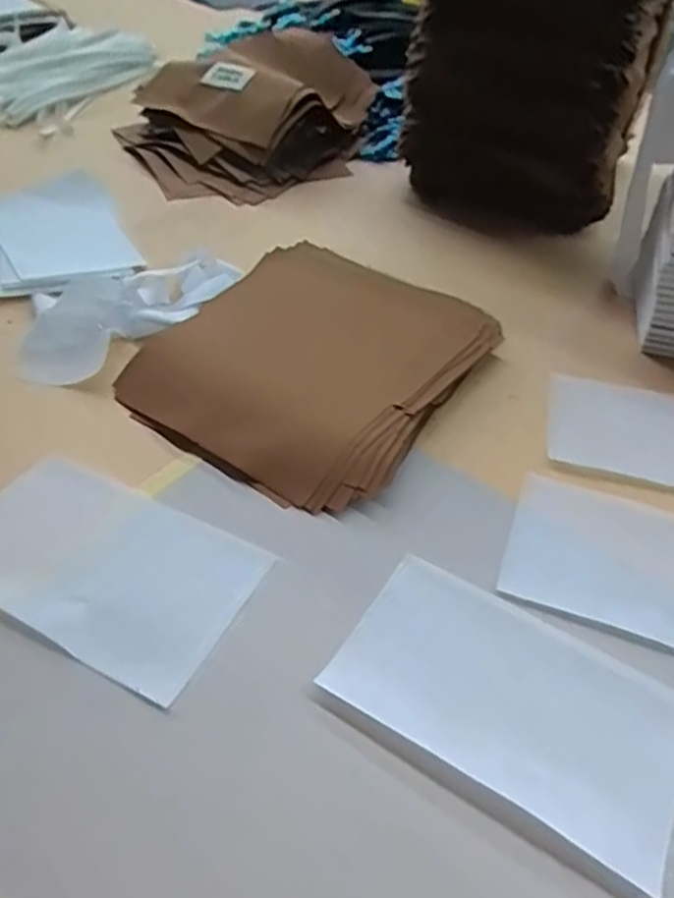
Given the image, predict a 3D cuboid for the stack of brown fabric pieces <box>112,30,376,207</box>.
[{"bbox_3d":[-0.100,-0.407,0.842,0.236,0.102,0.318,32,51,24],"label":"stack of brown fabric pieces"}]

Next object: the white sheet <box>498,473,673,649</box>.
[{"bbox_3d":[0.200,0.075,0.432,0.174,0.006,0.102,18,47,12],"label":"white sheet"}]

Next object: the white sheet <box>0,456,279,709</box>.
[{"bbox_3d":[-0.138,0.066,0.406,0.174,0.010,0.112,26,45,15],"label":"white sheet"}]

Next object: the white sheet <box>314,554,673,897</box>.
[{"bbox_3d":[0.094,0.133,0.371,0.179,0.008,0.103,27,50,20],"label":"white sheet"}]

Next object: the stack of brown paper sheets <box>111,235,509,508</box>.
[{"bbox_3d":[-0.015,-0.075,0.541,0.216,0.052,0.256,27,50,20],"label":"stack of brown paper sheets"}]

